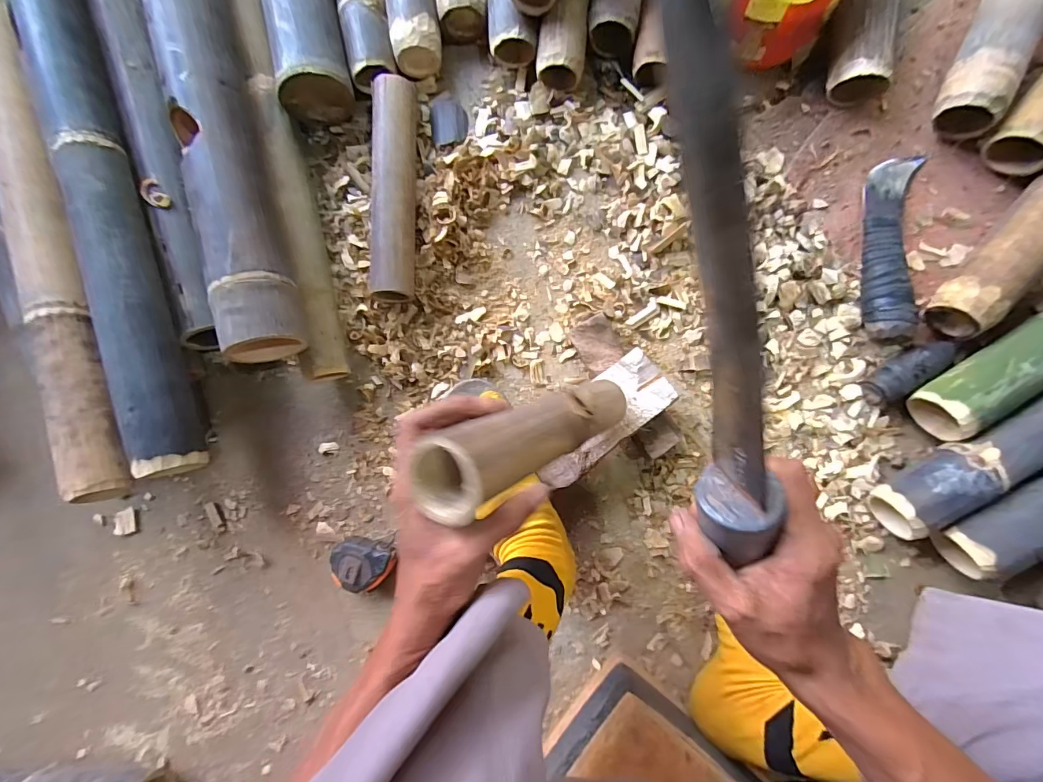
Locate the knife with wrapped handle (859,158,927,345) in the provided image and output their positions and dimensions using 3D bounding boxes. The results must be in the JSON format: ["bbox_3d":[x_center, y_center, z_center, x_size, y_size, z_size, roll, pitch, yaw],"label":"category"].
[{"bbox_3d":[0.387,-0.151,0.485,0.047,0.035,0.203,8,89,6],"label":"knife with wrapped handle"}]

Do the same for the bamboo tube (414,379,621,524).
[{"bbox_3d":[0.023,0.027,0.339,0.040,0.236,0.050,-24,85,35],"label":"bamboo tube"}]

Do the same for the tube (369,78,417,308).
[{"bbox_3d":[-0.145,-0.224,0.516,0.050,0.040,0.246,0,89,6],"label":"tube"}]

